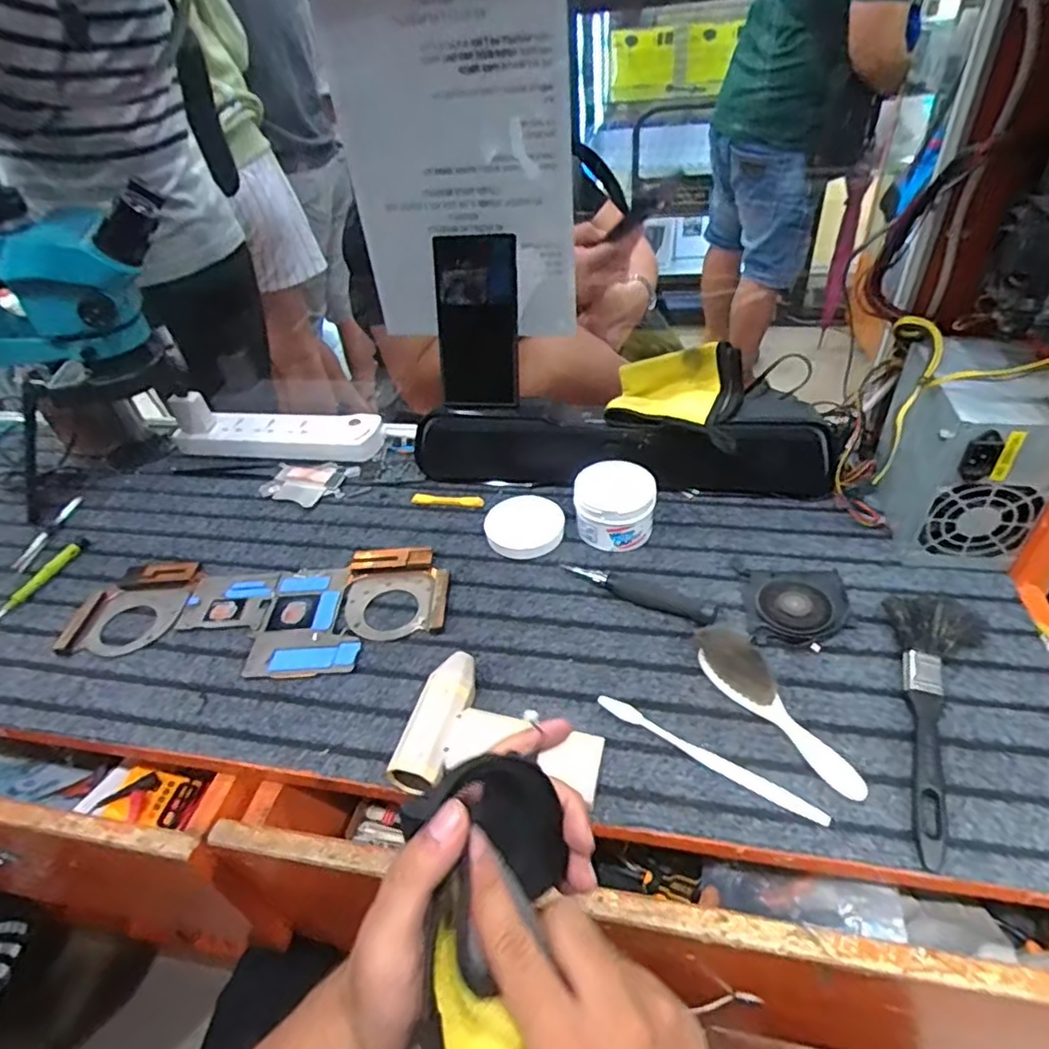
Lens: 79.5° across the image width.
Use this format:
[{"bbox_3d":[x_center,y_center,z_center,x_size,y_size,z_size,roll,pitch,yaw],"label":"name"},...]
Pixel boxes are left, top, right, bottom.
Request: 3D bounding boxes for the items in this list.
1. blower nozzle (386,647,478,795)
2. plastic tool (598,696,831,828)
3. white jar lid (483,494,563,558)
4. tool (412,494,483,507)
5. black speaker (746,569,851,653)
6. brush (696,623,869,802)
[{"bbox_3d":[-0.062,0.147,0.464,0.037,0.033,0.114,7,42,15],"label":"blower nozzle"},{"bbox_3d":[0.127,0.160,0.438,0.162,0.013,0.014,21,47,29],"label":"plastic tool"},{"bbox_3d":[-0.001,0.003,0.625,0.072,0.020,0.065,-11,40,-5],"label":"white jar lid"},{"bbox_3d":[-0.083,-0.026,0.683,0.079,0.004,0.016,5,42,14],"label":"tool"},{"bbox_3d":[0.231,0.067,0.534,0.079,0.012,0.091,5,42,14],"label":"black speaker"},{"bbox_3d":[0.179,0.129,0.455,0.036,0.027,0.147,-21,42,-16],"label":"brush"}]

